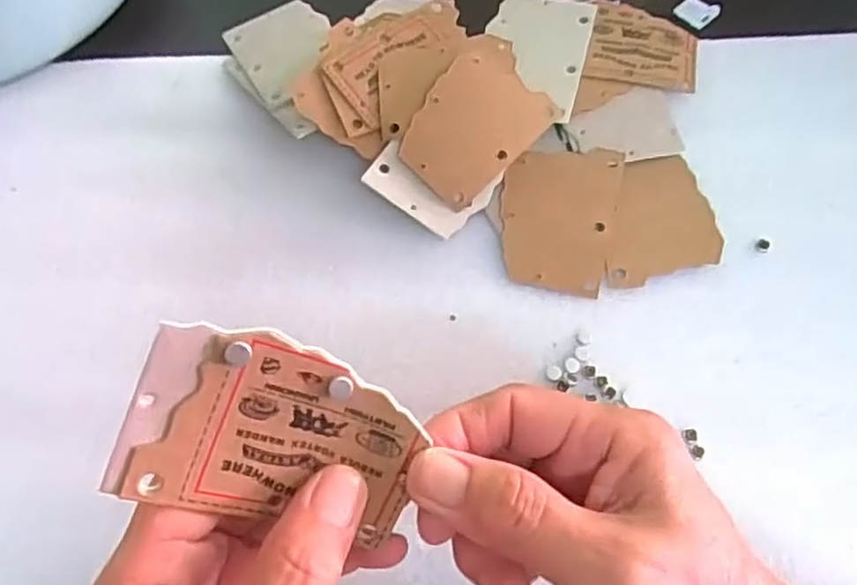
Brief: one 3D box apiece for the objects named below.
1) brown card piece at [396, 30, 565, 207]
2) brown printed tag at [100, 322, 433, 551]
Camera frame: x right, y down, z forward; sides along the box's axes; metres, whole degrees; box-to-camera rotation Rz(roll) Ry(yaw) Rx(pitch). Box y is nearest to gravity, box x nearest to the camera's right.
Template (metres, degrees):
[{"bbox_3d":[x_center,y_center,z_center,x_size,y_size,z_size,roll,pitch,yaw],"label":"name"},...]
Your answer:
[{"bbox_3d":[0.022,-0.086,0.349,0.081,0.007,0.058,-44,90,-11],"label":"brown card piece"},{"bbox_3d":[-0.043,0.041,0.200,0.080,0.006,0.054,20,99,-19],"label":"brown printed tag"}]

